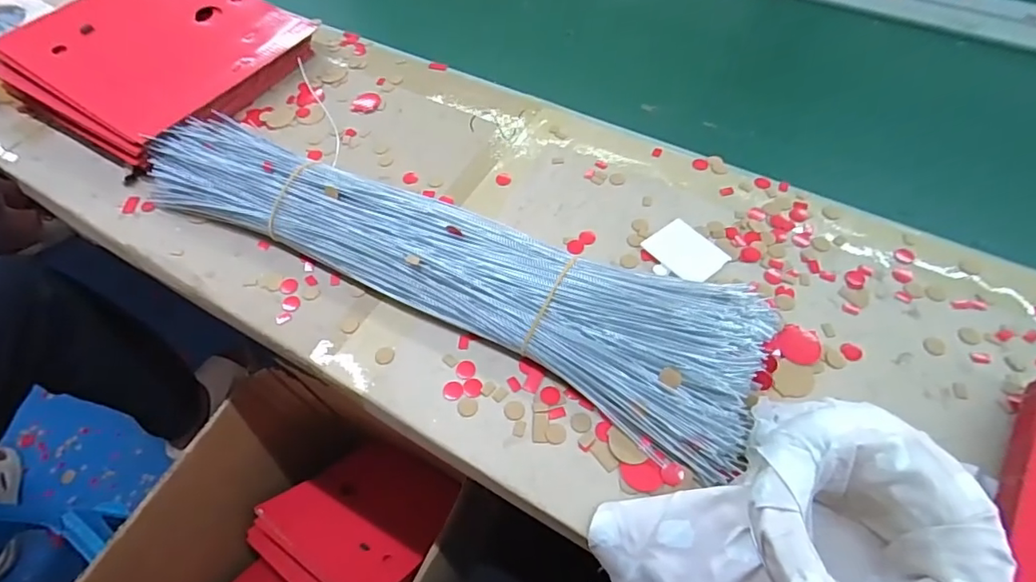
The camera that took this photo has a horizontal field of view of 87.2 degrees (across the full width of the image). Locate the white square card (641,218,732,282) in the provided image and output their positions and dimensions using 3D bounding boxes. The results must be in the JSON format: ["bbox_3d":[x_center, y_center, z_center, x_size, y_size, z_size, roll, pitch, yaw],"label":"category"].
[{"bbox_3d":[0.135,-0.032,0.436,0.044,0.004,0.056,-35,61,-17],"label":"white square card"}]

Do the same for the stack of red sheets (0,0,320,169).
[{"bbox_3d":[-0.373,-0.249,0.569,0.219,0.070,0.241,24,62,18],"label":"stack of red sheets"}]

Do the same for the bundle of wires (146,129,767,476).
[{"bbox_3d":[-0.076,-0.036,0.430,0.533,0.043,0.120,24,62,18],"label":"bundle of wires"}]

